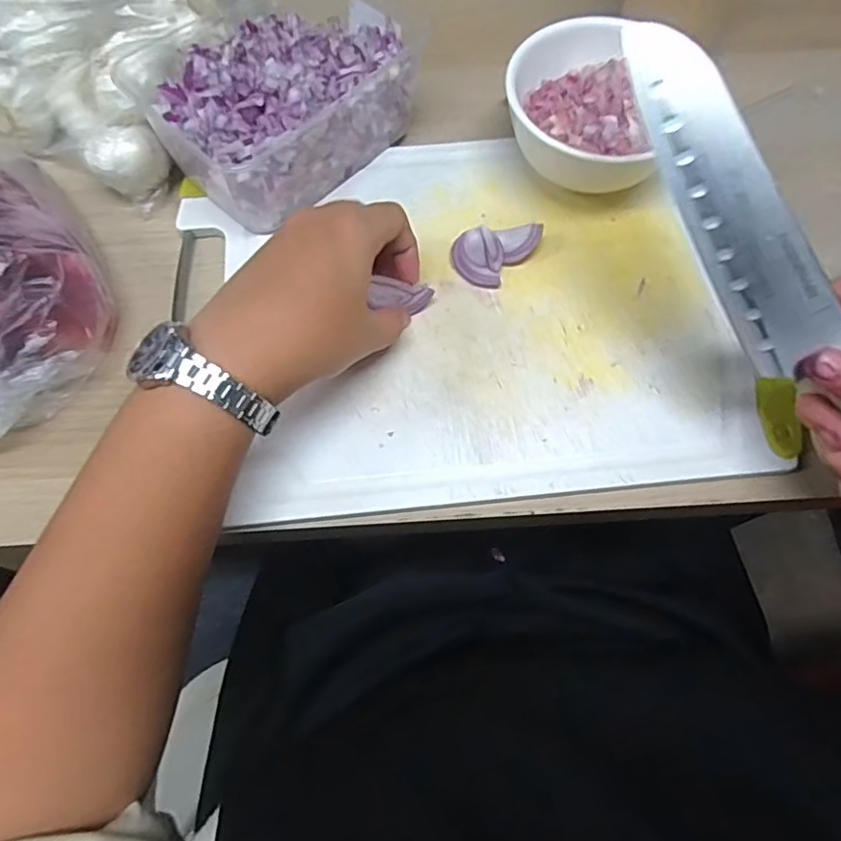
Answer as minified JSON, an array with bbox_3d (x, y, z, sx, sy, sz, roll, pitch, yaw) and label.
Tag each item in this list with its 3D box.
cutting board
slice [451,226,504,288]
[{"bbox_3d":[0.030,-0.070,0.351,0.293,0.010,0.239,-6,67,-2],"label":"cutting board"},{"bbox_3d":[0.035,-0.100,0.357,0.031,0.011,0.033,5,68,2],"label":"slice"}]

